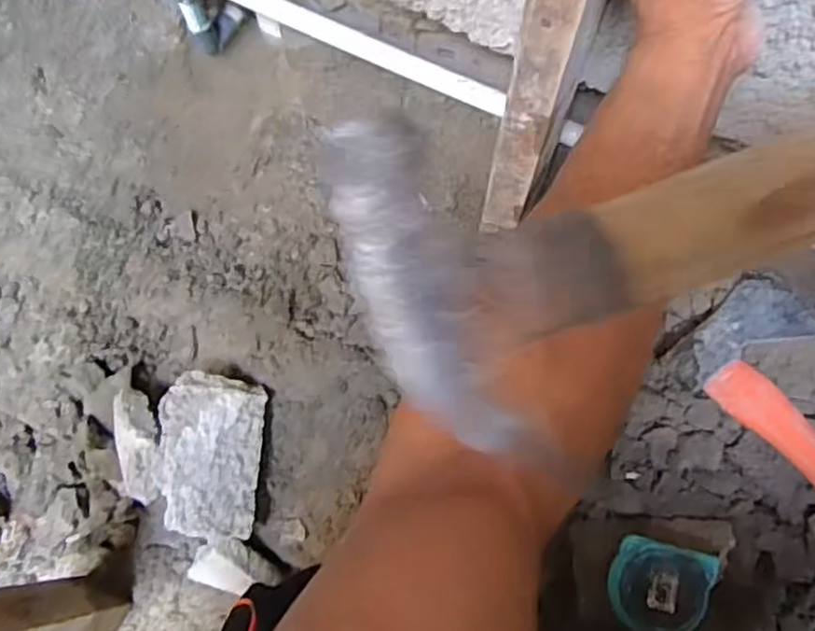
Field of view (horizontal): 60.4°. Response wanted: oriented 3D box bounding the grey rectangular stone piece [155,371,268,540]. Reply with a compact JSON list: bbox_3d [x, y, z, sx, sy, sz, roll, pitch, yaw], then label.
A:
[{"bbox_3d":[-0.186,0.132,0.654,0.092,0.032,0.145,11,69,-25],"label":"grey rectangular stone piece"}]

